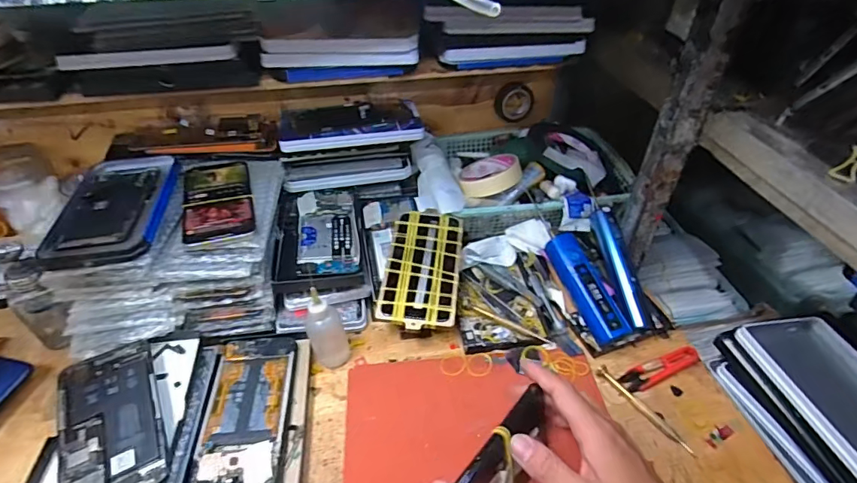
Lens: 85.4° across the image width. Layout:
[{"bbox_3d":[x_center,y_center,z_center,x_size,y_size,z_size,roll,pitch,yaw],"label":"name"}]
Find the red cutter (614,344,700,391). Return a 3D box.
[{"bbox_3d":[0.246,0.134,0.491,0.094,0.010,0.023,-14,44,-16],"label":"red cutter"}]

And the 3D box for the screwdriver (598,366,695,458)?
[{"bbox_3d":[0.211,0.164,0.456,0.010,0.006,0.109,-26,51,-25],"label":"screwdriver"}]

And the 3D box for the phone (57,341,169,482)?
[{"bbox_3d":[-0.277,0.155,0.405,0.076,0.009,0.154,-20,46,-22],"label":"phone"}]

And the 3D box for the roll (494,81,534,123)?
[{"bbox_3d":[0.129,-0.208,0.693,0.059,0.059,0.016,-5,42,-6],"label":"roll"}]

